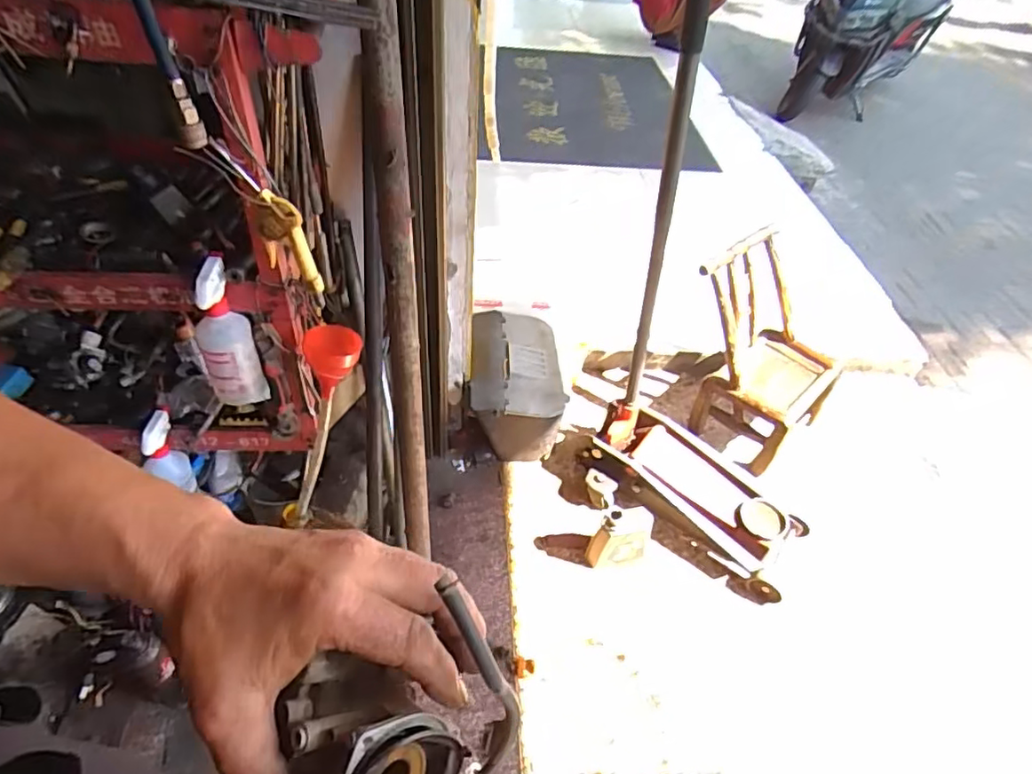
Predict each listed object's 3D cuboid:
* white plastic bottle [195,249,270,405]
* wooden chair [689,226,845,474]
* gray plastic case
[{"bbox_3d":[-0.415,-0.073,0.850,0.073,0.207,0.079,-20,52,-23],"label":"white plastic bottle"},{"bbox_3d":[0.637,-0.097,1.539,0.326,0.454,0.341,-33,57,-31],"label":"wooden chair"},{"bbox_3d":[-0.007,-0.001,1.584,0.229,0.228,0.337,0,47,-6],"label":"gray plastic case"}]

